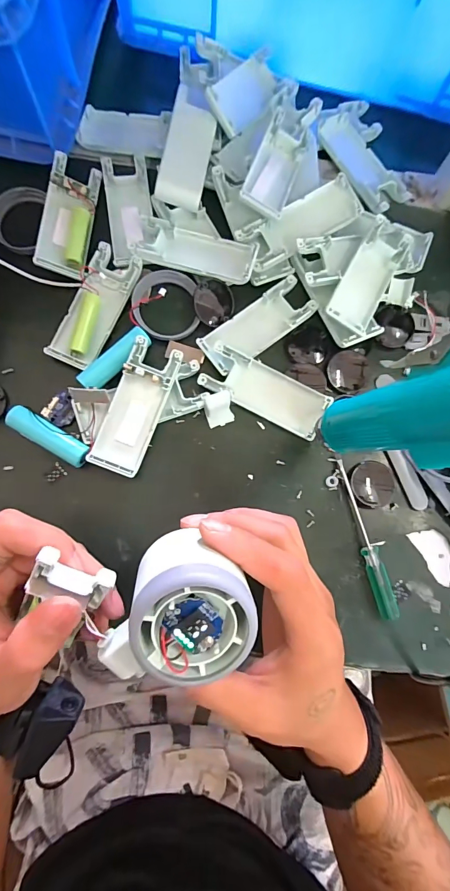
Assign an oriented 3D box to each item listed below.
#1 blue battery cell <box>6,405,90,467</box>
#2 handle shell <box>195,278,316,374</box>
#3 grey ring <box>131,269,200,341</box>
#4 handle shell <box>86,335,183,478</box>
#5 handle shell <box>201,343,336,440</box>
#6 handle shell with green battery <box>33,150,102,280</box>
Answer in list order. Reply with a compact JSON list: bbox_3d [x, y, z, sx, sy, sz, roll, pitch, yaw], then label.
[{"bbox_3d":[-0.137,-0.006,0.298,0.068,0.015,0.020,32,80,2],"label":"blue battery cell"},{"bbox_3d":[0.028,-0.103,0.324,0.102,0.014,0.039,-37,84,-9],"label":"handle shell"},{"bbox_3d":[-0.050,-0.119,0.324,0.054,0.011,0.060,-4,80,-4],"label":"grey ring"},{"bbox_3d":[-0.070,-0.029,0.301,0.038,0.026,0.103,21,79,0],"label":"handle shell"},{"bbox_3d":[0.034,-0.044,0.315,0.103,0.013,0.037,26,79,1],"label":"handle shell"},{"bbox_3d":[-0.133,-0.194,0.323,0.037,0.018,0.099,6,82,-2],"label":"handle shell with green battery"}]

